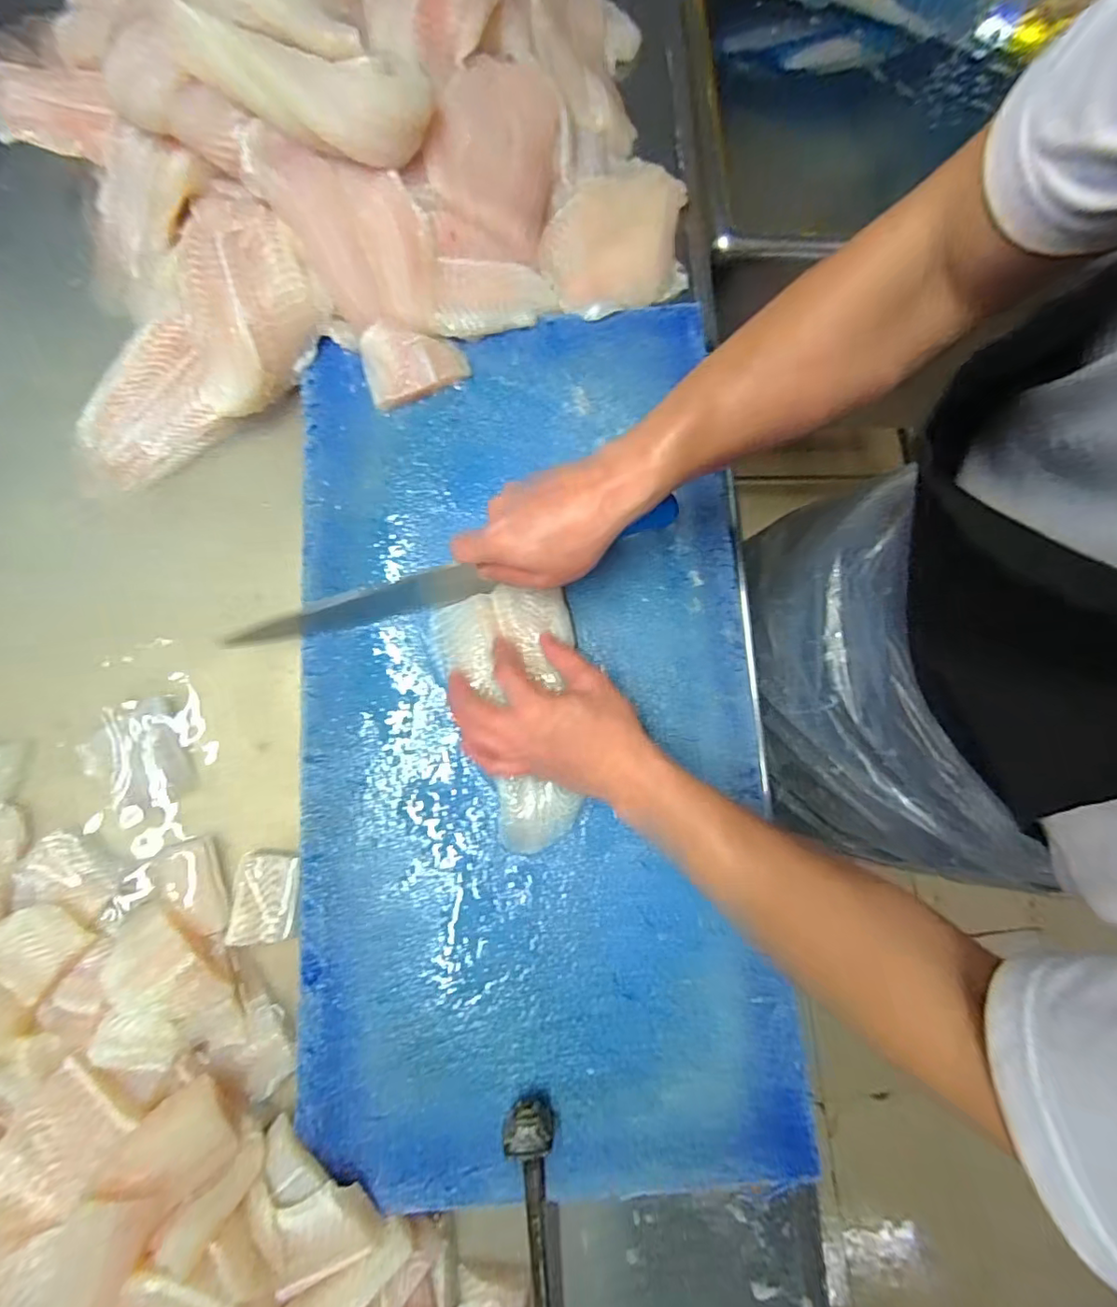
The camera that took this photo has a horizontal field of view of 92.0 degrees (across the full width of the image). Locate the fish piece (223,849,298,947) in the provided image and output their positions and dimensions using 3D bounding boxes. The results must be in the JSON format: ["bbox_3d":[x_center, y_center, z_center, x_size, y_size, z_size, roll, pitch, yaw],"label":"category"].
[{"bbox_3d":[-0.227,0.192,0.425,0.051,0.013,0.065,0,79,-1],"label":"fish piece"}]

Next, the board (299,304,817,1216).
[{"bbox_3d":[-0.023,0.042,0.446,0.366,0.016,0.686,-4,79,-1],"label":"board"}]

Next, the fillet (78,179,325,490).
[{"bbox_3d":[-0.320,-0.267,0.477,0.147,0.044,0.273,34,98,-2],"label":"fillet"}]

